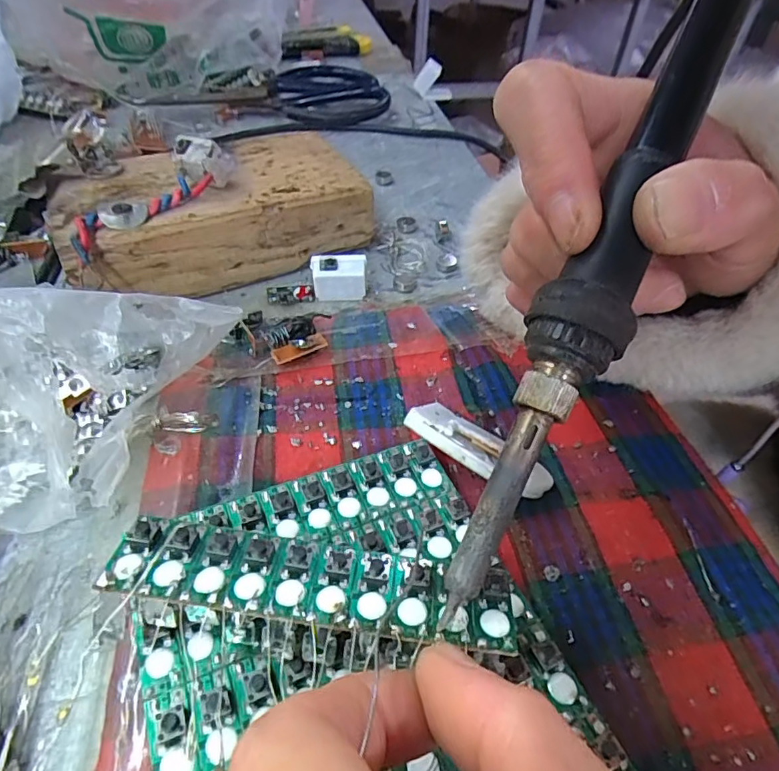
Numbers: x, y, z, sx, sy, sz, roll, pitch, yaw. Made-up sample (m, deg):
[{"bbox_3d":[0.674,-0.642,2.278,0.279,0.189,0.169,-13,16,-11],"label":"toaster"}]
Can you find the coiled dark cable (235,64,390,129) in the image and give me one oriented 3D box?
[{"bbox_3d":[-0.053,-0.240,0.436,0.098,0.025,0.112,18,47,15],"label":"coiled dark cable"}]

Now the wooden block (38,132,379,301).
[{"bbox_3d":[-0.087,-0.087,0.263,0.145,0.046,0.084,-26,52,-25],"label":"wooden block"}]

